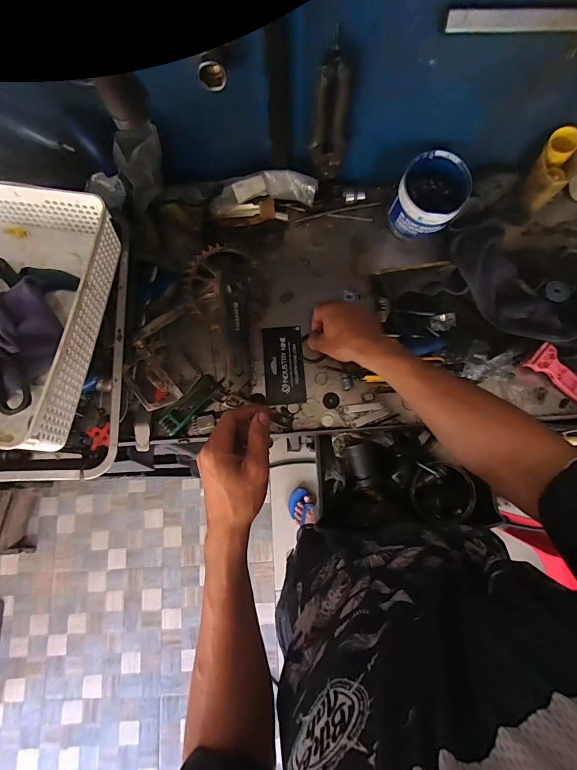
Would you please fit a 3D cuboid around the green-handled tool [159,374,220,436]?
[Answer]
[{"bbox_3d":[-0.150,0.030,0.568,0.032,0.013,0.104,40,81,9],"label":"green-handled tool"}]

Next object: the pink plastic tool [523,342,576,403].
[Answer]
[{"bbox_3d":[0.420,-0.010,0.562,0.116,0.022,0.046,43,82,10],"label":"pink plastic tool"}]

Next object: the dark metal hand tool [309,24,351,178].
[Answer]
[{"bbox_3d":[0.059,-0.363,0.506,0.047,0.182,0.027,11,78,4],"label":"dark metal hand tool"}]

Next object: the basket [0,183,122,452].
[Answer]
[{"bbox_3d":[-0.367,-0.095,0.465,0.245,0.095,0.331,5,77,2],"label":"basket"}]

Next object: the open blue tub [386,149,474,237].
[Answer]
[{"bbox_3d":[0.225,-0.298,0.596,0.098,0.090,0.107,0,77,1],"label":"open blue tub"}]

